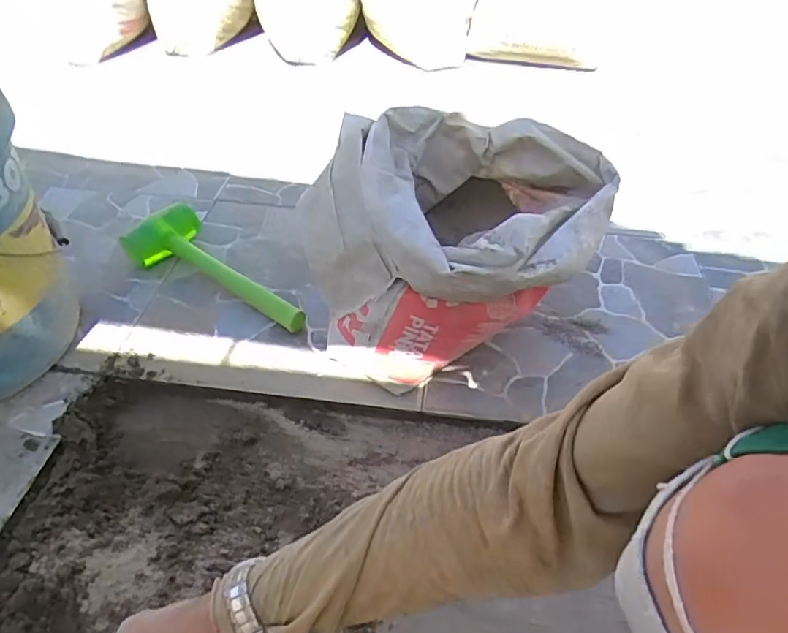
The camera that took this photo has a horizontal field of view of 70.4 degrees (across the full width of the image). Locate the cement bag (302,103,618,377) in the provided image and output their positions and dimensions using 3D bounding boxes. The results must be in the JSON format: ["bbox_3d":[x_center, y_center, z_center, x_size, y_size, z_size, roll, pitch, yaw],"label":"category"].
[{"bbox_3d":[0.080,-0.097,0.700,0.355,0.201,0.272,0,44,-2],"label":"cement bag"}]

